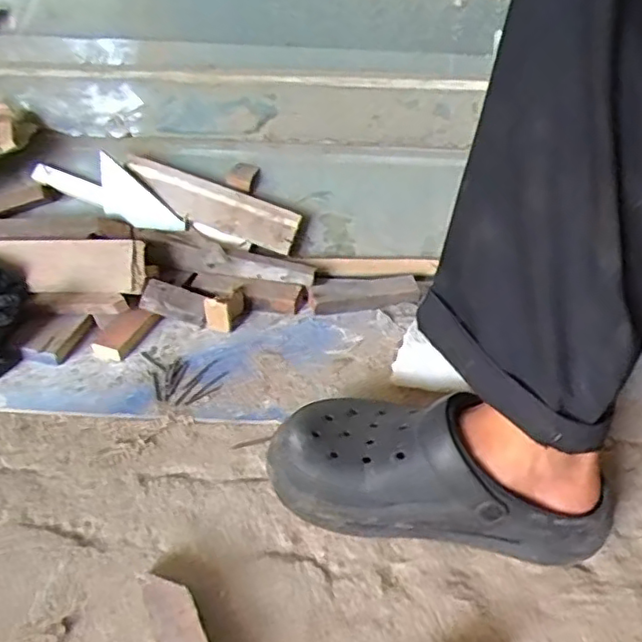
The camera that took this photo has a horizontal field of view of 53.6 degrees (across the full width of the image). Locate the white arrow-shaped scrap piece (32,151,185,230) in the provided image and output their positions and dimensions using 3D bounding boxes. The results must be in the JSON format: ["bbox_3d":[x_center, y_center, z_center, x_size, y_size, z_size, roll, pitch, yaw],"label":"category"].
[{"bbox_3d":[-0.244,-0.156,0.743,0.178,0.061,0.008,25,23,-2],"label":"white arrow-shaped scrap piece"}]

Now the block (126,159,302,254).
[{"bbox_3d":[-0.126,-0.139,0.753,0.206,0.053,0.020,22,2,-3],"label":"block"}]

